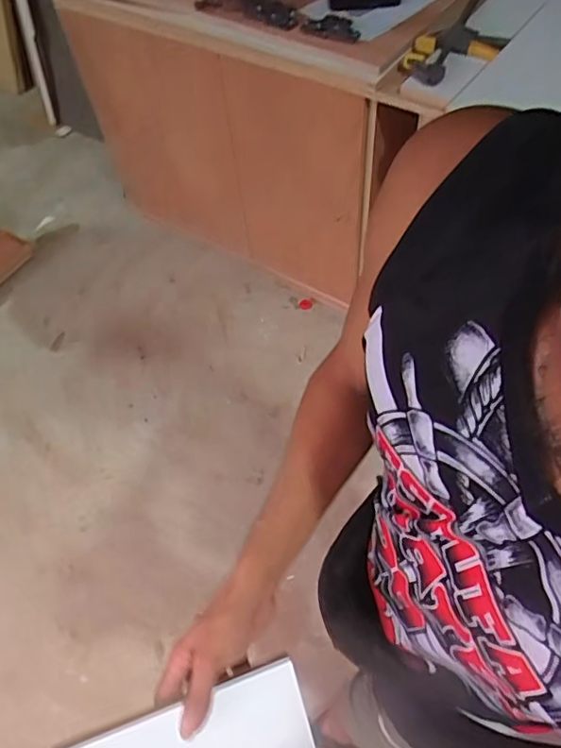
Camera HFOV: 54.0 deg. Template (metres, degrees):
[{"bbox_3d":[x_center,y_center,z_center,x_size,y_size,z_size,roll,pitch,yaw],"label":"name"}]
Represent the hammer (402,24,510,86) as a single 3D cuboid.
[{"bbox_3d":[0.376,-0.688,1.176,0.210,0.057,0.154,7,58,6],"label":"hammer"}]

